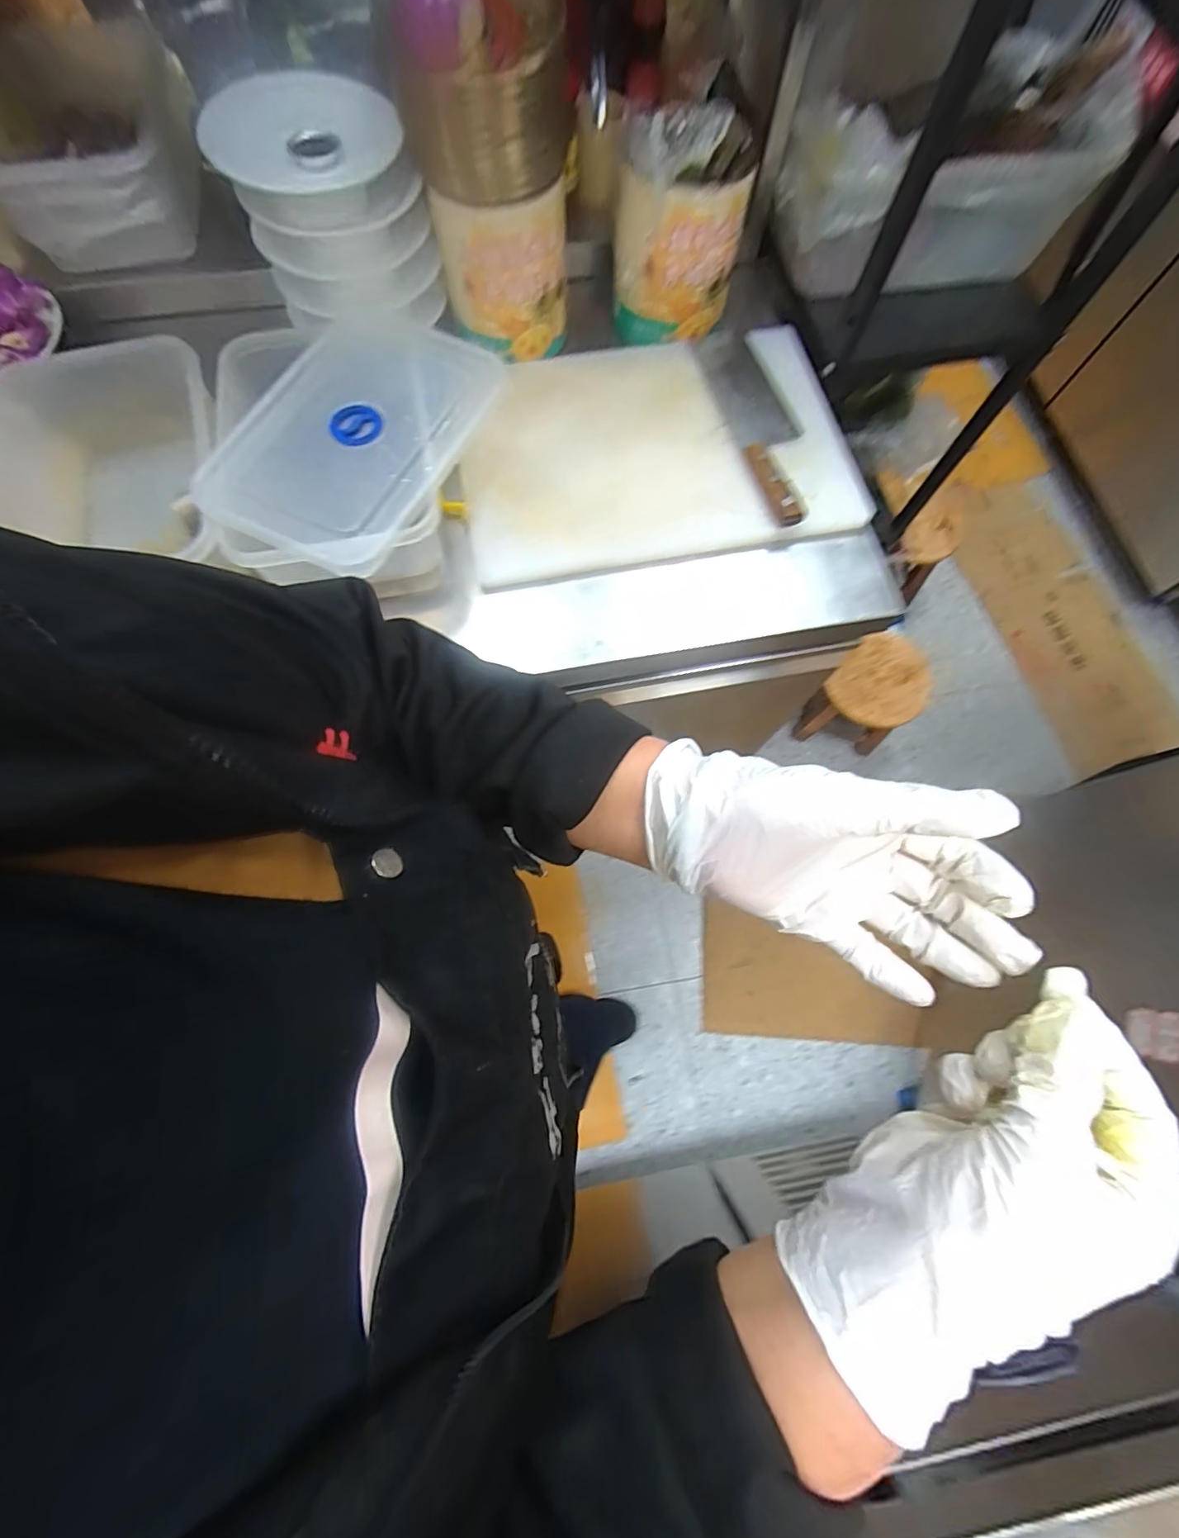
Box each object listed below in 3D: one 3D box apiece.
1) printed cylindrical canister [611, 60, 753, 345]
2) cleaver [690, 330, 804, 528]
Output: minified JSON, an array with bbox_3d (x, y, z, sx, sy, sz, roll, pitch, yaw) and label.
[{"bbox_3d":[0.109,-0.655,0.635,0.139,0.171,0.139,0,73,-1],"label":"printed cylindrical canister"},{"bbox_3d":[0.210,-0.440,0.658,0.080,0.021,0.316,-14,73,-5],"label":"cleaver"}]

